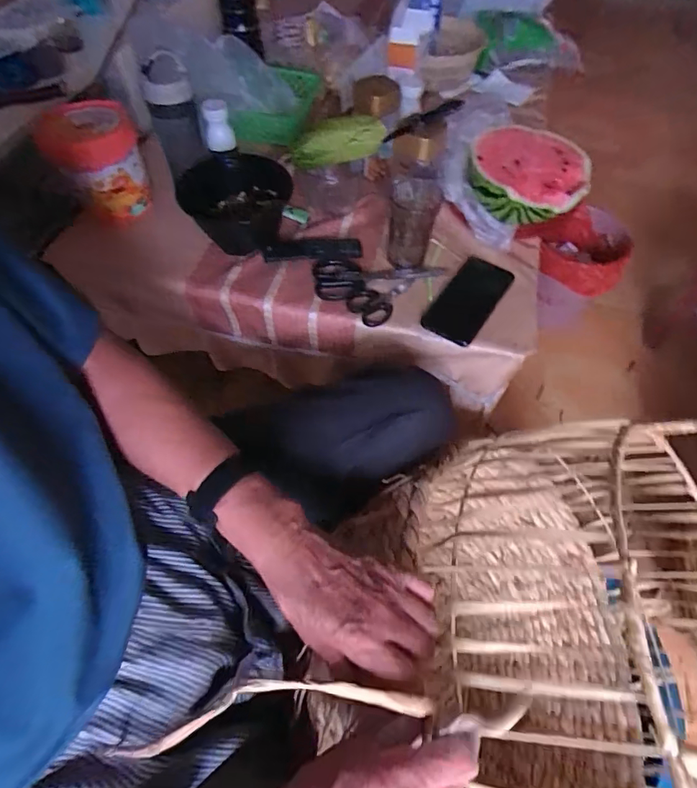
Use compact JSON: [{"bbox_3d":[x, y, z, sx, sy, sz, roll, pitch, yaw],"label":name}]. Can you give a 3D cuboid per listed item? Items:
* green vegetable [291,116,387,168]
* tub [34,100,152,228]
[{"bbox_3d":[-0.015,-0.370,0.682,0.141,0.051,0.052,-10,59,-7],"label":"green vegetable"},{"bbox_3d":[-0.386,-0.361,0.720,0.131,0.123,0.133,-31,63,-19],"label":"tub"}]

